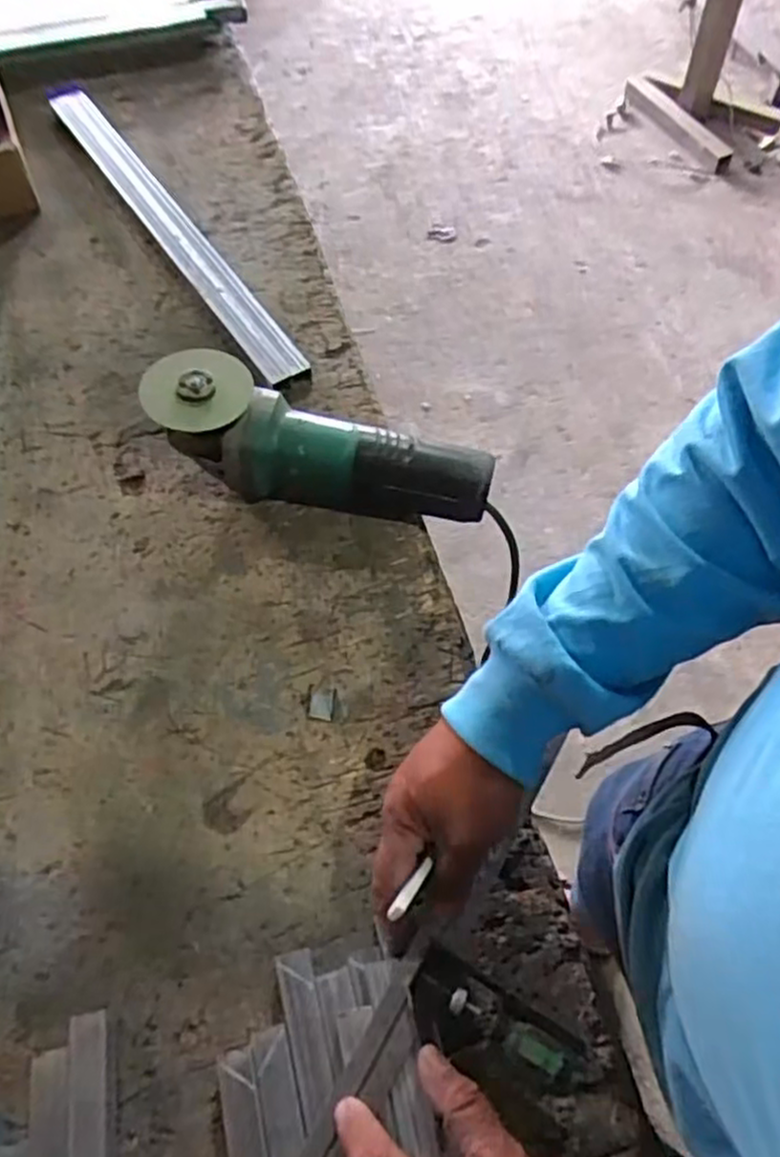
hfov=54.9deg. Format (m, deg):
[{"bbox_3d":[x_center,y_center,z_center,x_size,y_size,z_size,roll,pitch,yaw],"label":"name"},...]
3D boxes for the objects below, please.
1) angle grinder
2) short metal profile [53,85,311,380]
[{"bbox_3d":[-0.053,-0.110,0.604,0.270,0.096,0.078,8,61,5],"label":"angle grinder"},{"bbox_3d":[-0.240,-0.383,0.797,0.046,0.027,0.556,-30,64,-15],"label":"short metal profile"}]

